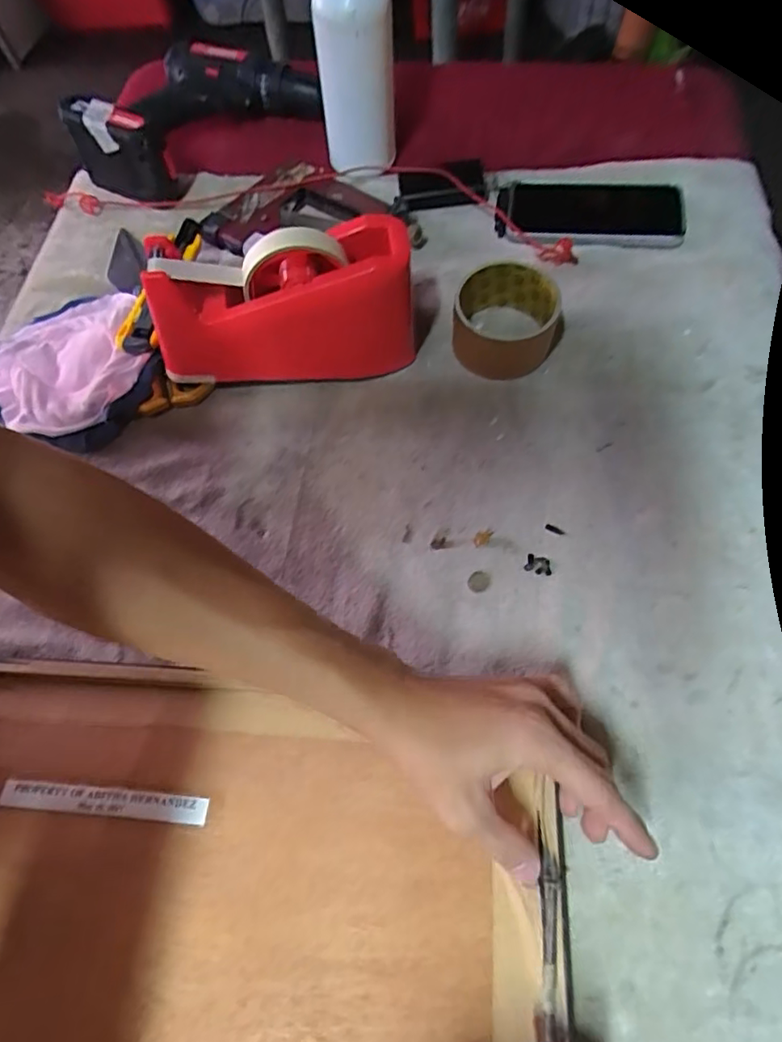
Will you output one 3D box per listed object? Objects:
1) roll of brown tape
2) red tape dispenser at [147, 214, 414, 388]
[{"bbox_3d":[0.093,-0.164,0.467,0.080,0.057,0.080,-1,64,3],"label":"roll of brown tape"},{"bbox_3d":[-0.088,-0.166,0.448,0.210,0.114,0.062,-9,64,-1],"label":"red tape dispenser"}]

